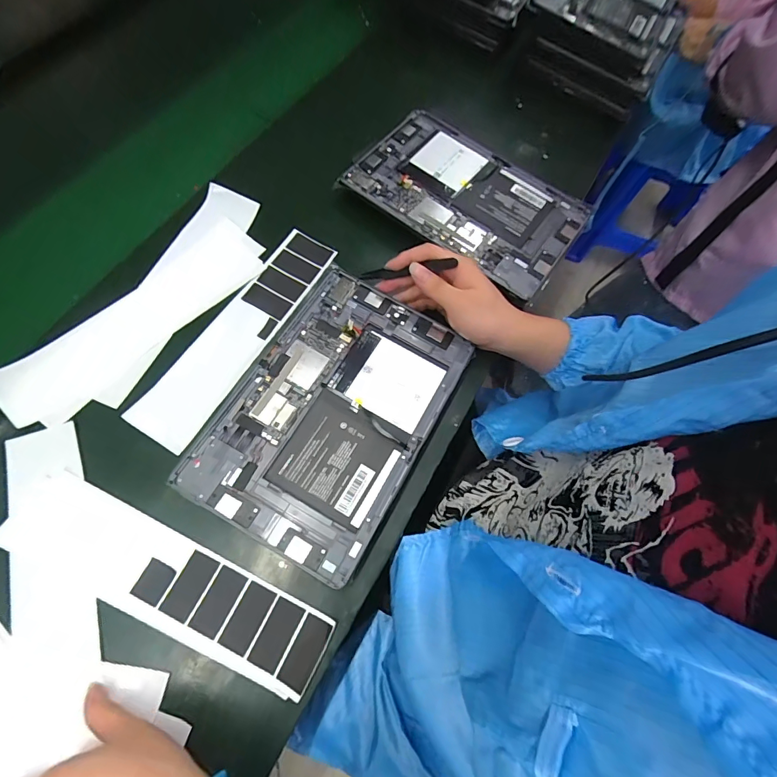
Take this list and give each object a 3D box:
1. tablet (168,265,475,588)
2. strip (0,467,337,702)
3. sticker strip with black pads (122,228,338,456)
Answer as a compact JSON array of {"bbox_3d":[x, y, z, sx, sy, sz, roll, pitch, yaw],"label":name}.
[{"bbox_3d":[-0.048,0.016,0.380,0.166,0.007,0.252,30,68,6],"label":"tablet"},{"bbox_3d":[-0.178,0.153,0.336,0.270,0.008,0.066,25,70,3],"label":"strip"},{"bbox_3d":[-0.151,-0.062,0.431,0.059,0.011,0.264,31,70,6],"label":"sticker strip with black pads"}]

